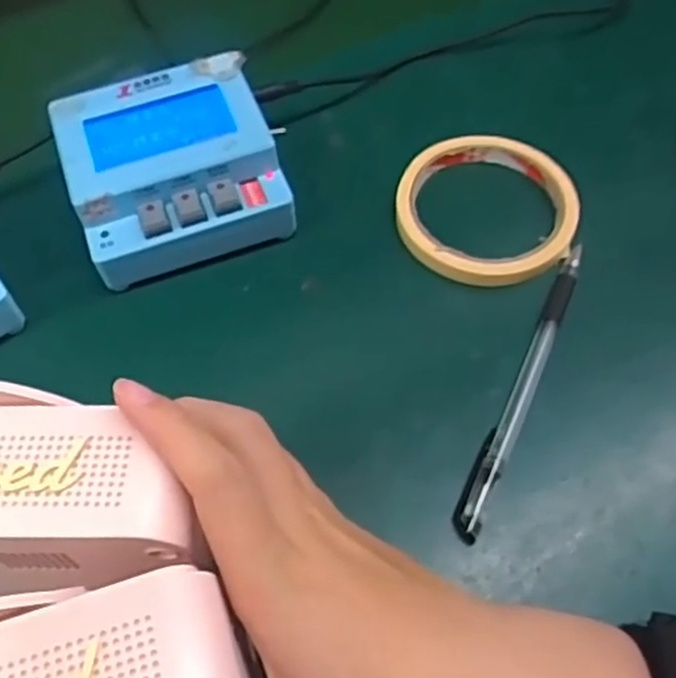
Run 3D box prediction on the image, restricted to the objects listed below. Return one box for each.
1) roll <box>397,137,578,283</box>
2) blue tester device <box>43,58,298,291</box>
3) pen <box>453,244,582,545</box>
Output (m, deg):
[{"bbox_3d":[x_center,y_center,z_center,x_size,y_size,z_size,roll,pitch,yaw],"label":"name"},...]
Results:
[{"bbox_3d":[0.075,-0.068,0.376,0.086,0.016,0.093,-1,58,2],"label":"roll"},{"bbox_3d":[-0.086,-0.086,0.375,0.104,0.050,0.099,-18,59,-8],"label":"blue tester device"},{"bbox_3d":[0.085,0.018,0.328,0.011,0.008,0.157,22,62,15],"label":"pen"}]

